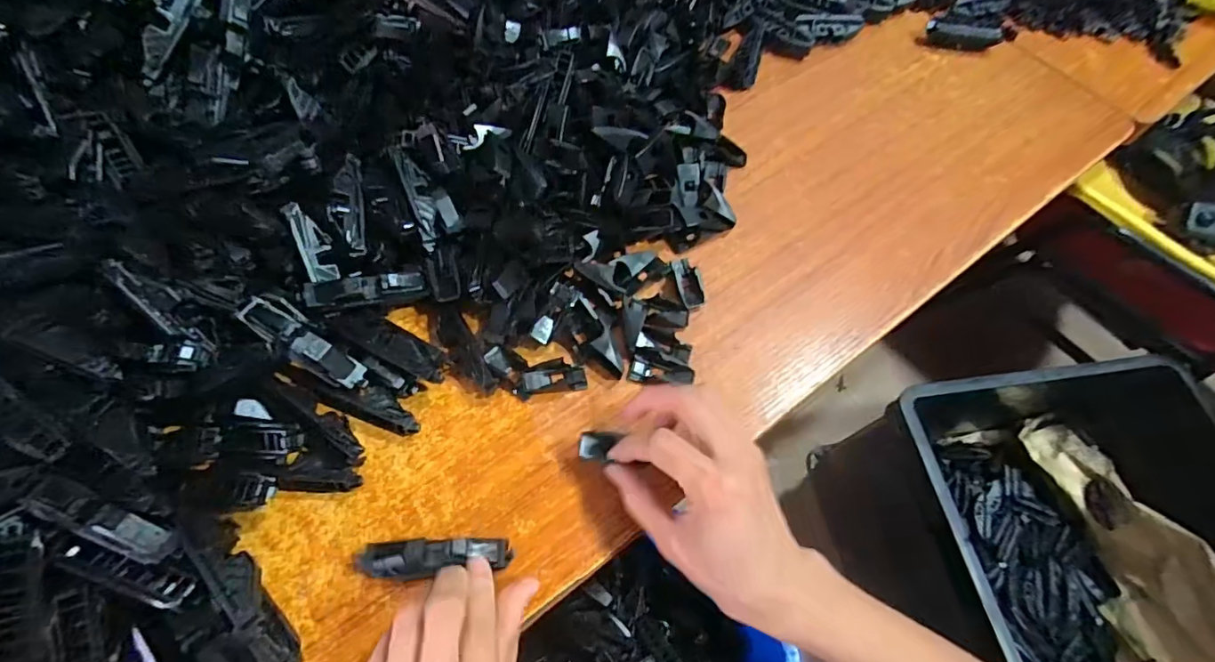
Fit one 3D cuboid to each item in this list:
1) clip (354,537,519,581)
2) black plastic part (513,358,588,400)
[{"bbox_3d":[-0.092,0.120,0.282,0.079,0.011,0.019,-2,62,-8],"label":"clip"},{"bbox_3d":[-0.037,0.030,0.345,0.046,0.006,0.021,-9,63,-8],"label":"black plastic part"}]

